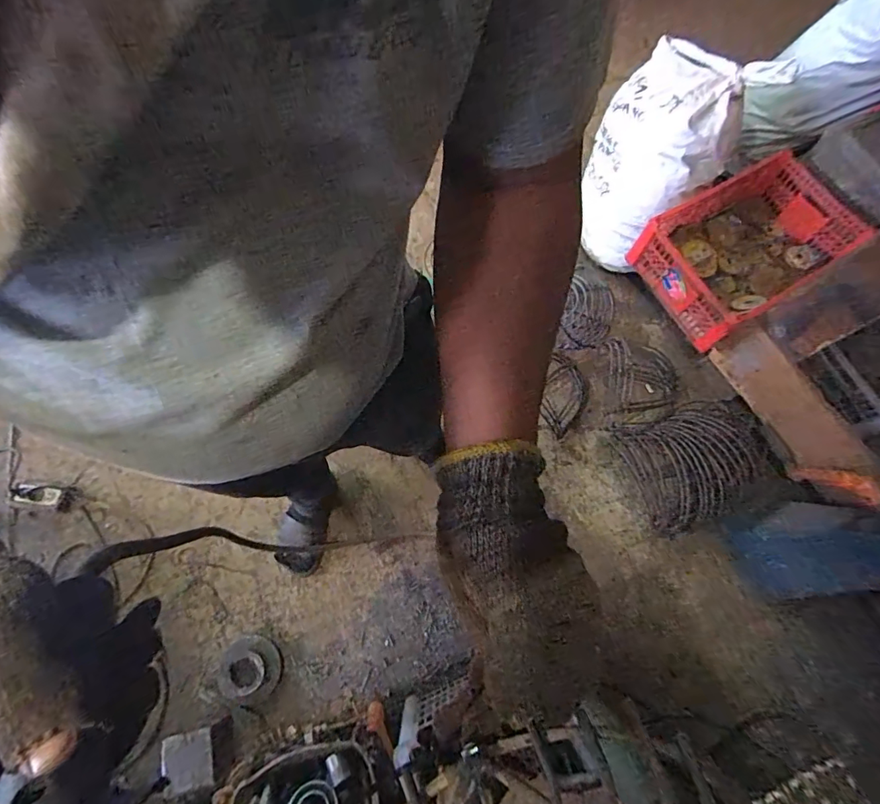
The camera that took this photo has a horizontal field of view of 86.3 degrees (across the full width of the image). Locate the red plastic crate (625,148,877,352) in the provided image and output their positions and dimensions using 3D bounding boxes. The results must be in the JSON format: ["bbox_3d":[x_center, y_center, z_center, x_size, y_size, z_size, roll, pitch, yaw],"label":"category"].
[{"bbox_3d":[0.751,-0.390,1.187,0.453,0.166,0.333,-32,75,-10],"label":"red plastic crate"}]

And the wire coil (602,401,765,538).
[{"bbox_3d":[0.631,0.133,1.155,0.320,0.121,0.291,-20,73,-7],"label":"wire coil"}]

